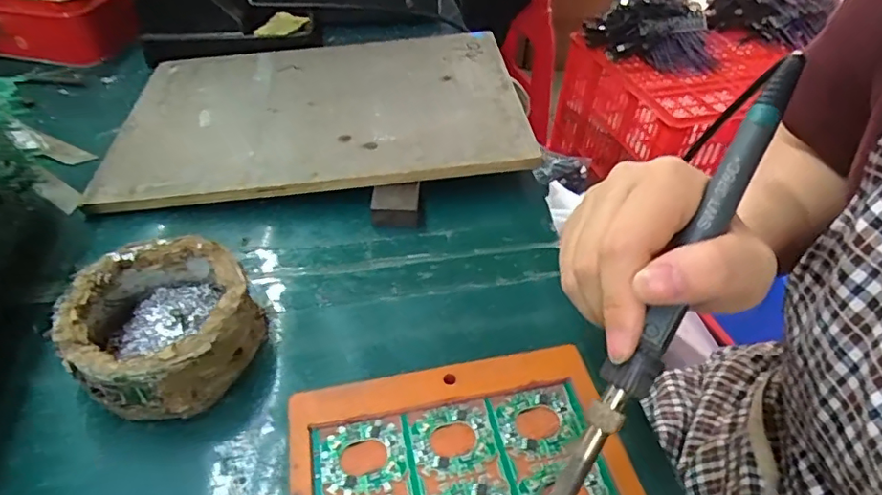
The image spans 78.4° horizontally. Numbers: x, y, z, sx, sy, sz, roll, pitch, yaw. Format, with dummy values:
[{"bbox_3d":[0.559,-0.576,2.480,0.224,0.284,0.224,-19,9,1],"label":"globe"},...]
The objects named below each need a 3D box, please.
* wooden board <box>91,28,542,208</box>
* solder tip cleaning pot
[{"bbox_3d":[-0.091,-0.111,0.425,0.293,0.012,0.203,-6,46,-4],"label":"wooden board"},{"bbox_3d":[-0.137,0.038,0.267,0.083,0.043,0.079,0,45,0],"label":"solder tip cleaning pot"}]

